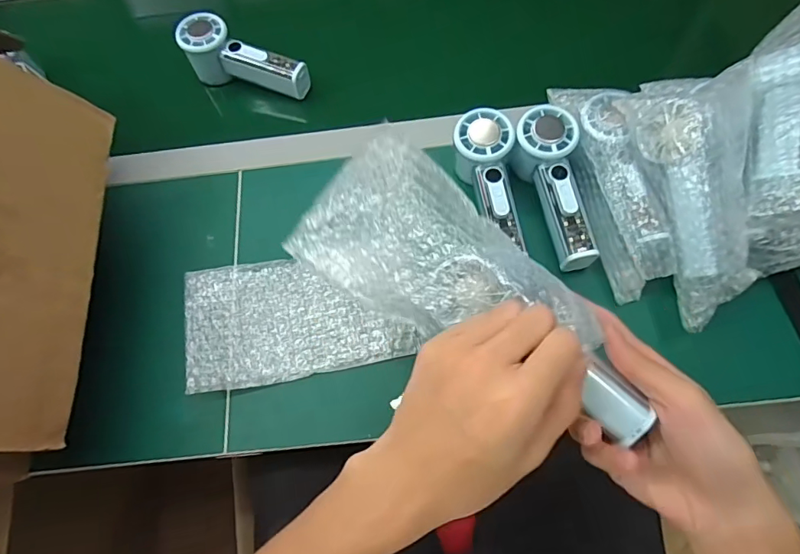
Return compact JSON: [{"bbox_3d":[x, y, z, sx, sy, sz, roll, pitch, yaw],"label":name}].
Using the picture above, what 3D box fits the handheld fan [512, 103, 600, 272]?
[{"bbox_3d":[0.149,-0.083,0.463,0.056,0.046,0.157,-11,80,-2],"label":"handheld fan"}]

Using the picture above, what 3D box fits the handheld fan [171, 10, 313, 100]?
[{"bbox_3d":[-0.185,-0.255,0.564,0.161,0.053,0.055,23,70,12],"label":"handheld fan"}]

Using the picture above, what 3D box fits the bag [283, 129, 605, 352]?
[{"bbox_3d":[0.026,-0.011,0.313,0.193,0.042,0.101,37,73,17],"label":"bag"}]

